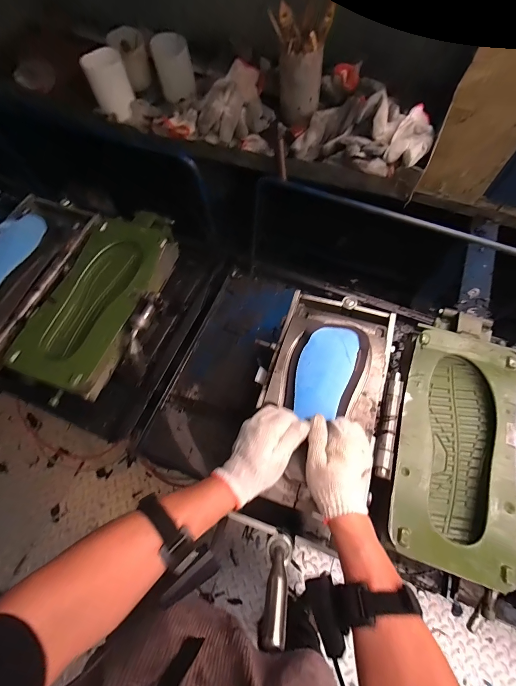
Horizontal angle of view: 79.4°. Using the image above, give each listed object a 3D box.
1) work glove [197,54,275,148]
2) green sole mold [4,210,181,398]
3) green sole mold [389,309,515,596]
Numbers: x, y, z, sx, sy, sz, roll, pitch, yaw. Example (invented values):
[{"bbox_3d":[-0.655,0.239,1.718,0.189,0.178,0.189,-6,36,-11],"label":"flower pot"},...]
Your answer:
[{"bbox_3d":[-0.031,-0.540,0.697,0.141,0.070,0.194,25,67,14],"label":"work glove"},{"bbox_3d":[-0.298,-0.100,0.599,0.172,0.063,0.379,15,65,10],"label":"green sole mold"},{"bbox_3d":[0.303,0.125,0.484,0.181,0.046,0.393,17,66,11],"label":"green sole mold"}]

